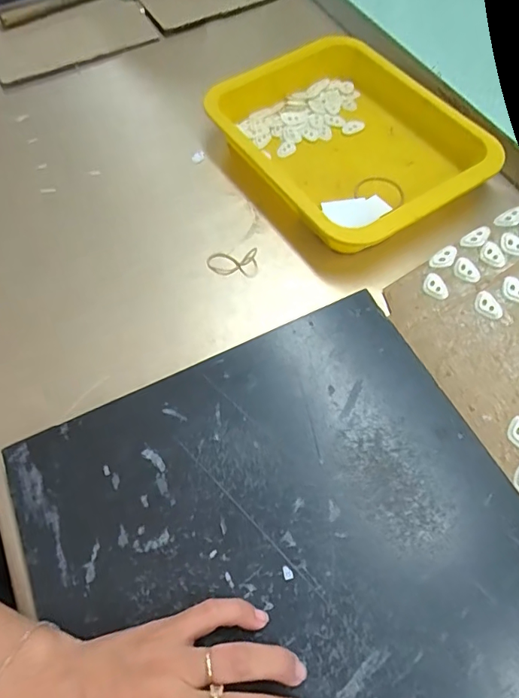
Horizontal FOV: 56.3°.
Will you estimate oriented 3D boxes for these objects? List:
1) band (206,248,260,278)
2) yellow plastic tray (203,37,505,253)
[{"bbox_3d":[-0.025,-0.080,0.437,0.048,0.012,0.024,7,62,7],"label":"band"},{"bbox_3d":[0.088,-0.211,0.489,0.207,0.045,0.257,-32,65,-13],"label":"yellow plastic tray"}]

